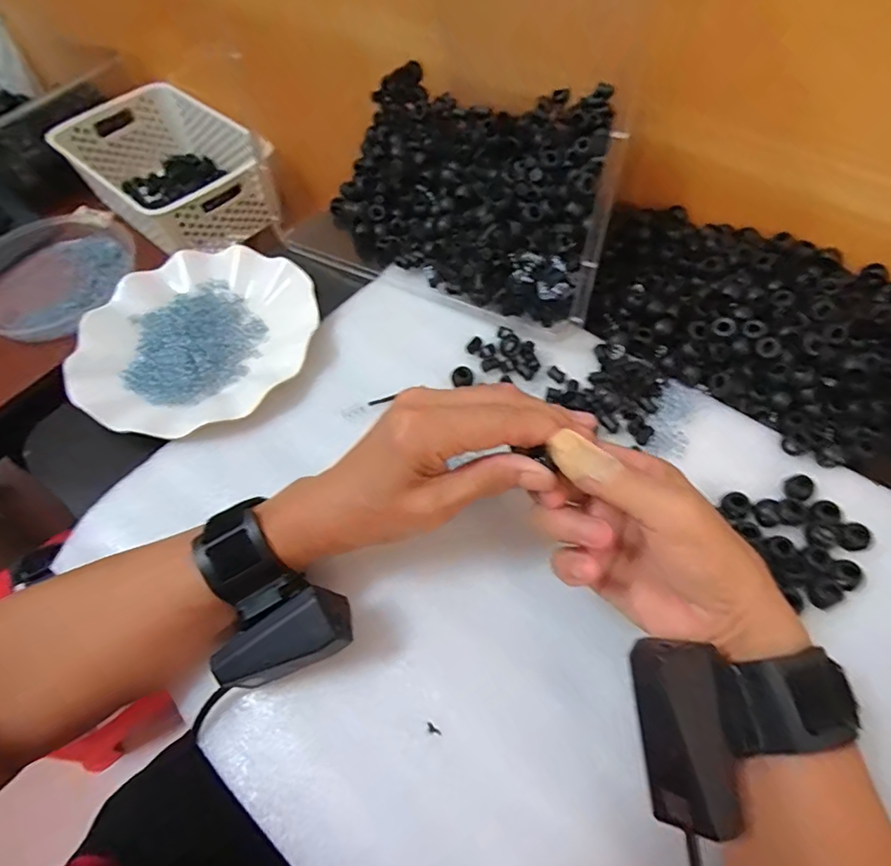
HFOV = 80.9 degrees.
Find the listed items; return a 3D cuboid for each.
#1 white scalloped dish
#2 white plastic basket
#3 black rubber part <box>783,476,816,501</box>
[{"bbox_3d":[-0.195,-0.075,0.410,0.177,0.028,0.176,-1,60,2],"label":"white scalloped dish"},{"bbox_3d":[-0.415,-0.397,0.798,0.229,0.125,0.313,-37,65,-18],"label":"white plastic basket"},{"bbox_3d":[0.223,0.035,0.330,0.016,0.009,0.015,-1,60,2],"label":"black rubber part"}]

